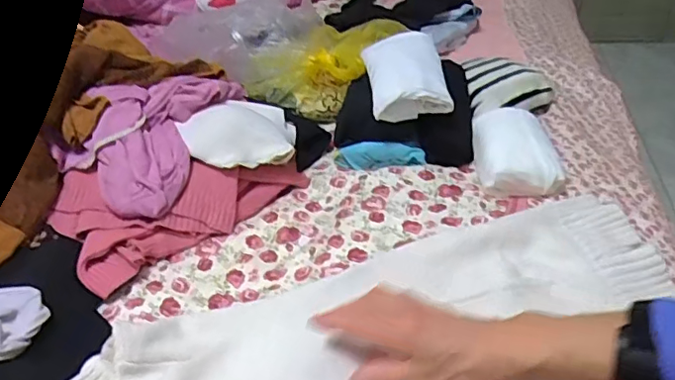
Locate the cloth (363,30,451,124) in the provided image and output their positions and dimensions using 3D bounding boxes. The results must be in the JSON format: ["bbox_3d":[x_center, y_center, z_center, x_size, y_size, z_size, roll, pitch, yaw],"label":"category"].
[{"bbox_3d":[0.092,-0.152,0.761,0.100,0.065,0.159,-4,36,-1],"label":"cloth"}]

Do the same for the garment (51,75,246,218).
[{"bbox_3d":[-0.252,-0.082,0.730,0.172,0.085,0.254,5,37,11],"label":"garment"}]

